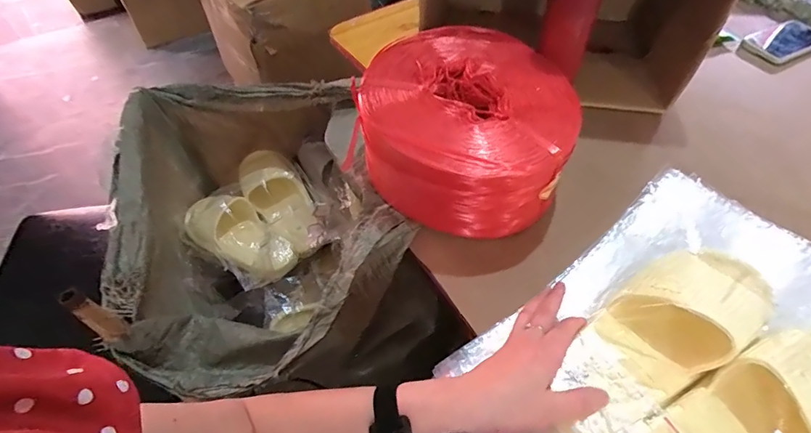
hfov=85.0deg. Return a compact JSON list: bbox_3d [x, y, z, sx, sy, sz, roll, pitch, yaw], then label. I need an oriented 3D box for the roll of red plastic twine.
[{"bbox_3d":[0.083,-0.118,0.605,0.268,0.143,0.261,-1,51,1],"label":"roll of red plastic twine"}]

